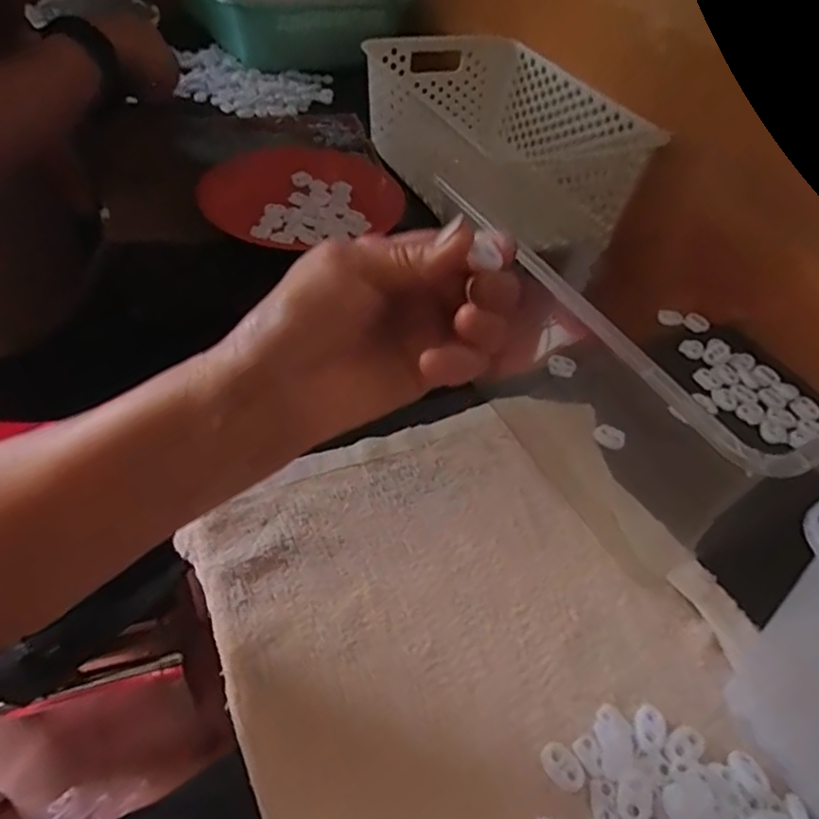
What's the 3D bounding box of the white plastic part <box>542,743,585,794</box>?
[{"bbox_3d":[0.074,0.170,0.299,0.016,0.005,0.022,-31,57,-31],"label":"white plastic part"}]

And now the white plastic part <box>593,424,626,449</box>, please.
[{"bbox_3d":[0.144,0.019,0.452,0.022,0.007,0.012,29,50,22],"label":"white plastic part"}]

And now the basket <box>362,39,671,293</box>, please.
[{"bbox_3d":[0.096,-0.298,0.681,0.195,0.099,0.303,-19,51,-23],"label":"basket"}]

